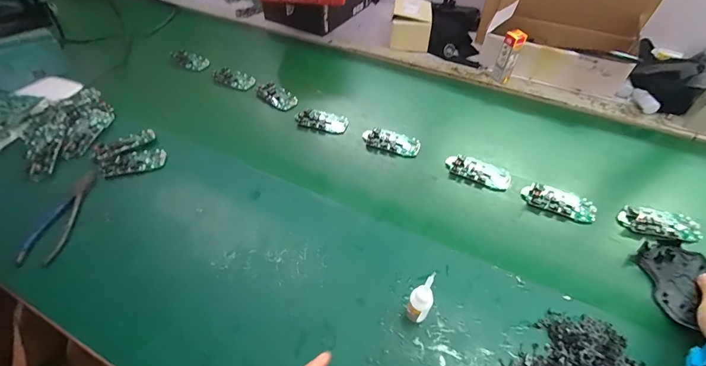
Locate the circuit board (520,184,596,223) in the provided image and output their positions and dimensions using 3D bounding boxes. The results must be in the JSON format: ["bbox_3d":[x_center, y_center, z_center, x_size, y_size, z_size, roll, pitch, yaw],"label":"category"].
[{"bbox_3d":[0.306,0.029,0.500,0.100,0.015,0.044,21,52,17],"label":"circuit board"}]

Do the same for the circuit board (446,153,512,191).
[{"bbox_3d":[0.203,-0.021,0.541,0.099,0.013,0.046,23,53,19],"label":"circuit board"}]

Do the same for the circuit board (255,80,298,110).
[{"bbox_3d":[-0.154,-0.174,0.674,0.093,0.009,0.045,34,72,15],"label":"circuit board"}]

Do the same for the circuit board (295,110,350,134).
[{"bbox_3d":[-0.059,-0.115,0.624,0.099,0.019,0.046,13,50,11],"label":"circuit board"}]

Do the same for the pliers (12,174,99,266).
[{"bbox_3d":[-0.416,0.045,0.481,0.051,0.011,0.148,-1,50,-1],"label":"pliers"}]

